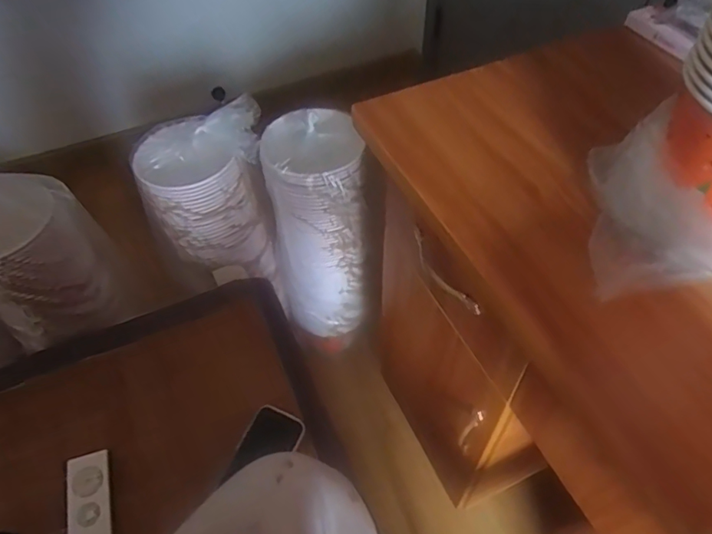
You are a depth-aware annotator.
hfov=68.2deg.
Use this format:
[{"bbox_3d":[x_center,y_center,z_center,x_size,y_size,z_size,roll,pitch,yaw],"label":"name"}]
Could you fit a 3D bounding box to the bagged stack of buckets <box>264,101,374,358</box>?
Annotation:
[{"bbox_3d":[-0.064,-0.040,1.017,0.167,0.521,0.142,-4,51,-1],"label":"bagged stack of buckets"}]

